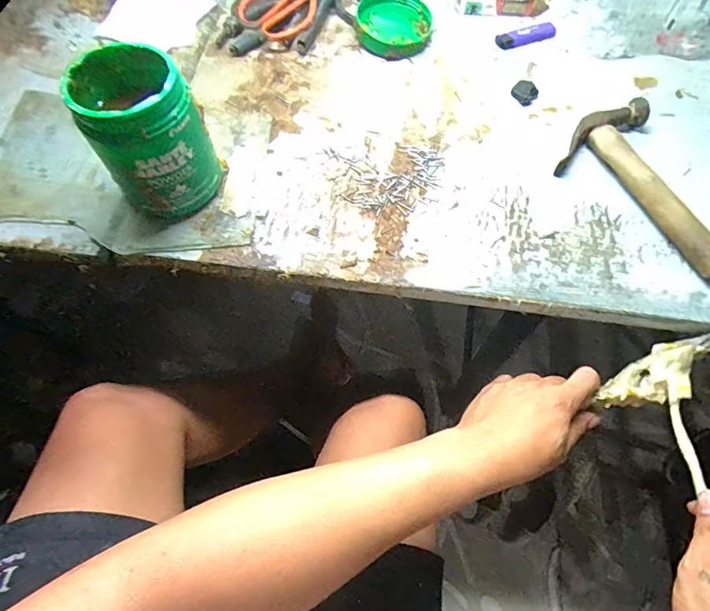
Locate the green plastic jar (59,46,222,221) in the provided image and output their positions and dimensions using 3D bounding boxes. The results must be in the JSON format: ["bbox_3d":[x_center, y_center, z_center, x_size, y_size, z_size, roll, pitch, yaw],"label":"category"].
[{"bbox_3d":[-0.187,-0.153,0.415,0.091,0.132,0.091,-36,67,-16],"label":"green plastic jar"}]

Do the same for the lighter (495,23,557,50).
[{"bbox_3d":[0.215,-0.342,0.564,0.079,0.009,0.025,-21,64,-9],"label":"lighter"}]

